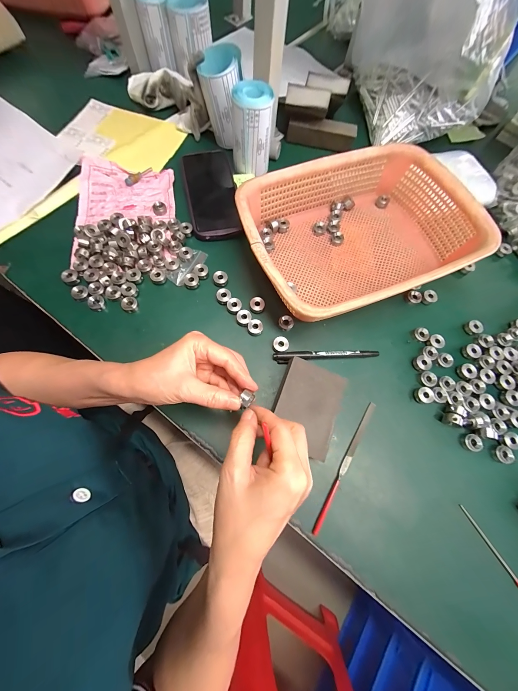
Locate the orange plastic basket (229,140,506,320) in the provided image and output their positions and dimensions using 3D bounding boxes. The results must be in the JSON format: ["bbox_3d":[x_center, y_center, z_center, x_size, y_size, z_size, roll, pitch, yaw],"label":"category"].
[{"bbox_3d":[0.130,-0.153,0.331,0.300,0.077,0.217,-22,74,-11],"label":"orange plastic basket"}]

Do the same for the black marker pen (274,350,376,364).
[{"bbox_3d":[0.087,0.013,0.317,0.136,0.013,0.013,-3,72,-5],"label":"black marker pen"}]

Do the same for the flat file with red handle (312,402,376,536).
[{"bbox_3d":[0.099,0.133,0.277,0.010,0.009,0.155,33,72,7],"label":"flat file with red handle"}]

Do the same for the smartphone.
[{"bbox_3d":[-0.076,-0.244,0.382,0.076,0.017,0.172,-9,72,-7],"label":"smartphone"}]

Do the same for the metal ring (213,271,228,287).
[{"bbox_3d":[-0.053,-0.092,0.337,0.020,0.008,0.019,1,71,-4],"label":"metal ring"}]

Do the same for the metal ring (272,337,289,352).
[{"bbox_3d":[0.027,0.000,0.314,0.020,0.012,0.020,1,71,-4],"label":"metal ring"}]

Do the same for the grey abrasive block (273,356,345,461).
[{"bbox_3d":[0.052,0.070,0.281,0.072,0.033,0.094,21,71,3],"label":"grey abrasive block"}]

